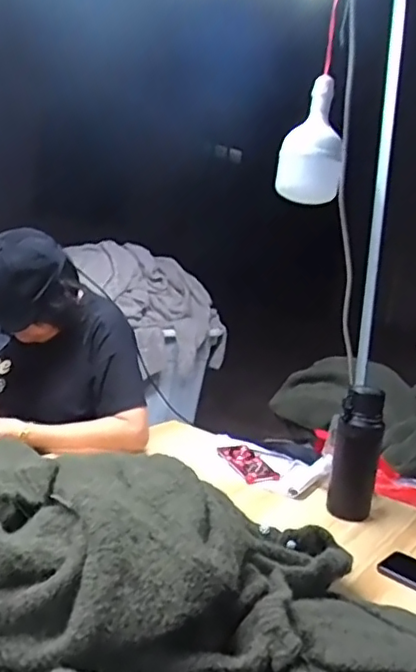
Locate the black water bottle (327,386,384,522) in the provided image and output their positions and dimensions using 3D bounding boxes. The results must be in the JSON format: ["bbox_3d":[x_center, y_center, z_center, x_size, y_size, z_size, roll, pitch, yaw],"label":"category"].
[{"bbox_3d":[0.283,0.217,1.135,0.082,0.228,0.064,13,12,29],"label":"black water bottle"}]

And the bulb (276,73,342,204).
[{"bbox_3d":[0.206,-0.380,1.164,0.126,0.225,0.134,8,10,4],"label":"bulb"}]

